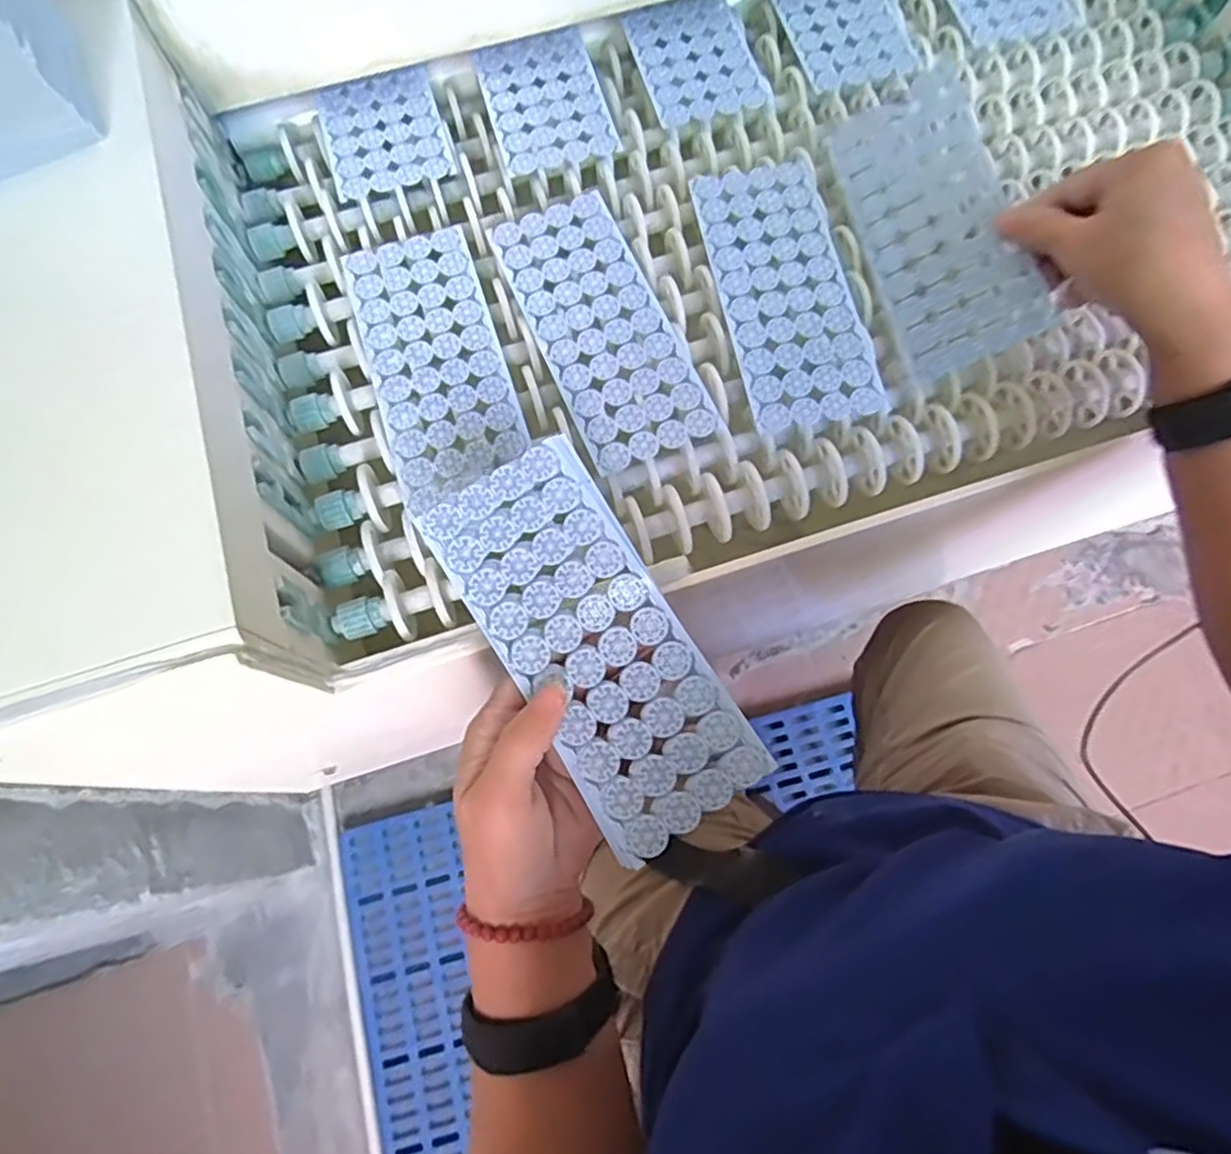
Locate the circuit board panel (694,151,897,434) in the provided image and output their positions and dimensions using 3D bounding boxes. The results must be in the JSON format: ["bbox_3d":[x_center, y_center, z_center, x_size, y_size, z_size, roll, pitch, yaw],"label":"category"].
[{"bbox_3d":[0.104,-0.180,0.451,0.079,0.007,0.188,-11,73,-2],"label":"circuit board panel"}]

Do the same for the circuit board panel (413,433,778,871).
[{"bbox_3d":[-0.011,0.029,0.341,0.081,0.004,0.188,-31,81,-8],"label":"circuit board panel"}]

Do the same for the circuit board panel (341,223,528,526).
[{"bbox_3d":[-0.109,-0.132,0.438,0.079,0.004,0.181,-17,73,-4],"label":"circuit board panel"}]

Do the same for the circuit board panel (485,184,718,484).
[{"bbox_3d":[-0.010,-0.155,0.443,0.078,0.004,0.187,-23,74,-6],"label":"circuit board panel"}]

